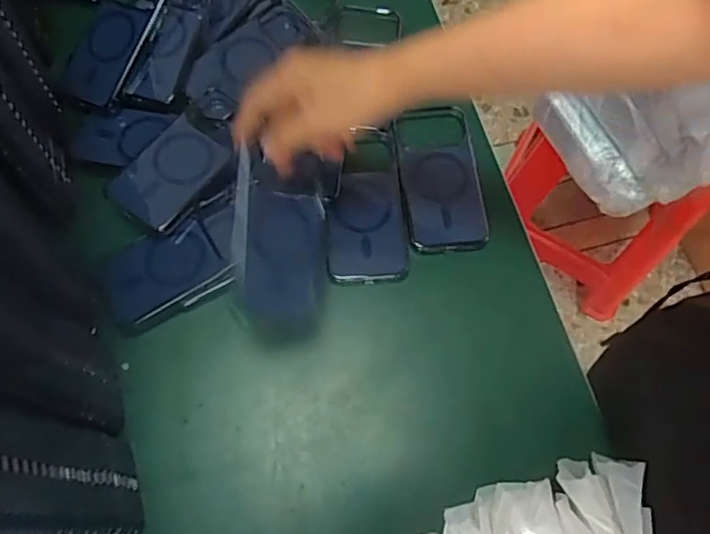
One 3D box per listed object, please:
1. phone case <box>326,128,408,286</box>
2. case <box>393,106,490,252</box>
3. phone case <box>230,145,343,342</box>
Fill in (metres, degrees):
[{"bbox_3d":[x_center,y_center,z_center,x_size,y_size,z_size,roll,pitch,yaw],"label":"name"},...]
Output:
[{"bbox_3d":[0.010,-0.058,0.550,0.071,0.017,0.143,-1,68,-3],"label":"phone case"},{"bbox_3d":[0.079,-0.085,0.562,0.072,0.020,0.141,-7,69,-5],"label":"case"},{"bbox_3d":[-0.064,-0.018,0.531,0.083,0.018,0.167,3,82,-1],"label":"phone case"}]

